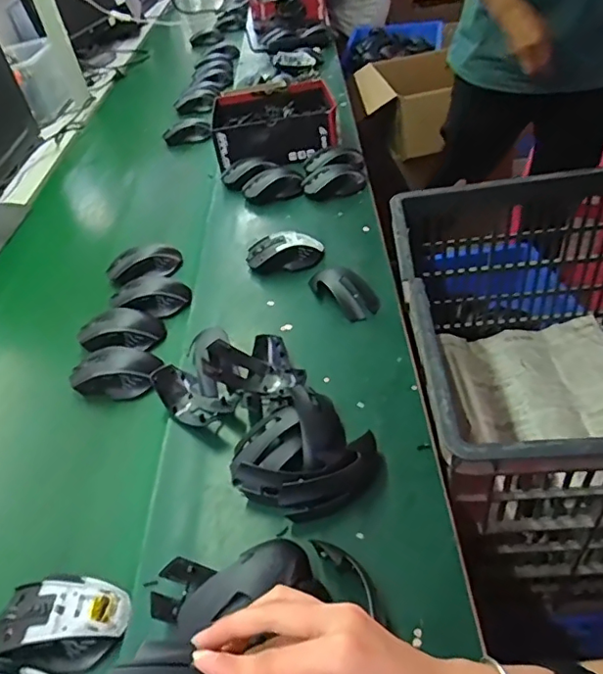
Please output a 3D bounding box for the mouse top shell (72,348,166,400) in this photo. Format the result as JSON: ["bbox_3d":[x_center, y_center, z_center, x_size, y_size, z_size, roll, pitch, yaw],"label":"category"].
[{"bbox_3d":[-0.242,0.044,0.700,0.111,0.035,0.058,-3,39,10],"label":"mouse top shell"}]

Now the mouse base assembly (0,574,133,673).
[{"bbox_3d":[-0.210,0.247,0.476,0.110,0.030,0.067,-5,39,7],"label":"mouse base assembly"}]

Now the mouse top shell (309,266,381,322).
[{"bbox_3d":[0.057,-0.063,0.755,0.056,0.034,0.116,-35,48,-23],"label":"mouse top shell"}]

